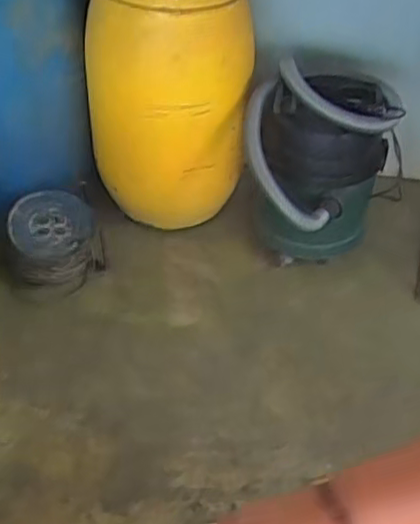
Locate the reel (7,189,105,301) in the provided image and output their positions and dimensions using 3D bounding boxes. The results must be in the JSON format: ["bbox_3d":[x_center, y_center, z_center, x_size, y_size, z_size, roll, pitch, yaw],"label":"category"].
[{"bbox_3d":[-0.441,-0.039,1.921,0.275,0.244,0.243,-10,44,-13],"label":"reel"}]

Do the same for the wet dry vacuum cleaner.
[{"bbox_3d":[0.285,-0.238,1.887,0.404,0.457,0.430,10,43,9],"label":"wet dry vacuum cleaner"}]

